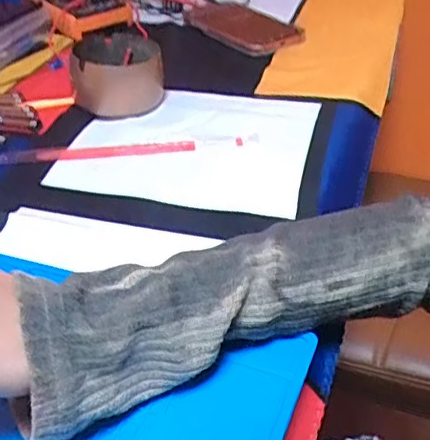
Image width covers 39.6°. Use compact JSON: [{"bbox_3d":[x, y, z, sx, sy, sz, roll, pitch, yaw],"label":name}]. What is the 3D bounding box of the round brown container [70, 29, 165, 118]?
[{"bbox_3d":[-0.093,-0.142,0.571,0.084,0.052,0.095,-9,37,-7],"label":"round brown container"}]

